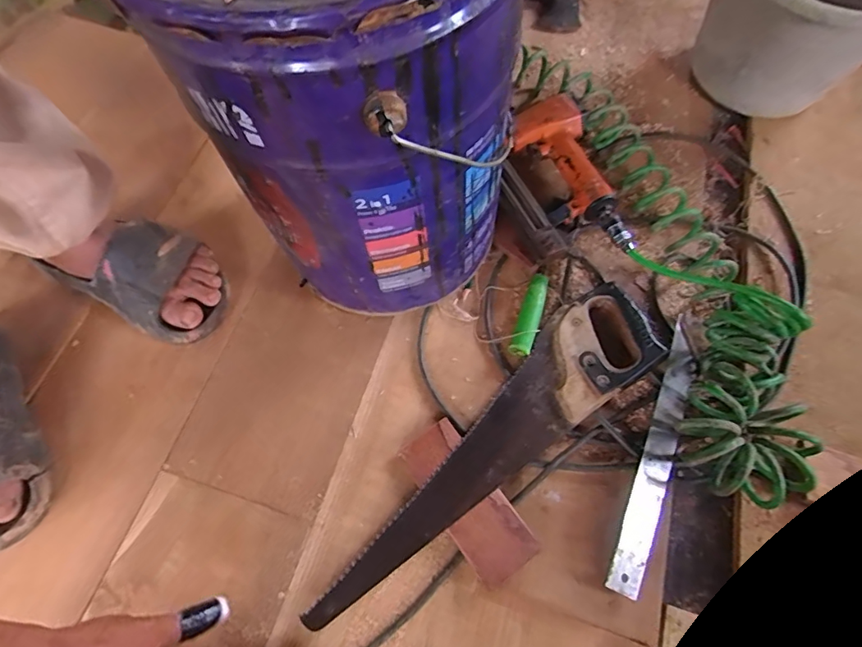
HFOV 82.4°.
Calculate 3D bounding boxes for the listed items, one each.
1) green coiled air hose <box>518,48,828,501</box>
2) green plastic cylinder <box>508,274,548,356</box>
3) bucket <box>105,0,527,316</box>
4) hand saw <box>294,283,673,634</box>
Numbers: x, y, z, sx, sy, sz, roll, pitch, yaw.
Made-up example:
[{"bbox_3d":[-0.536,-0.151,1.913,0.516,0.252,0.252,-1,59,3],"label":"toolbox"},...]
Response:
[{"bbox_3d":[0.276,-0.133,0.592,0.144,0.112,0.633,-9,64,-4],"label":"green coiled air hose"},{"bbox_3d":[0.118,-0.010,0.585,0.025,0.022,0.103,18,65,9],"label":"green plastic cylinder"},{"bbox_3d":[-0.071,-0.193,0.446,0.254,0.350,0.269,1,64,-1],"label":"bucket"},{"bbox_3d":[0.061,0.122,0.516,0.471,0.035,0.109,-37,69,-16],"label":"hand saw"}]

